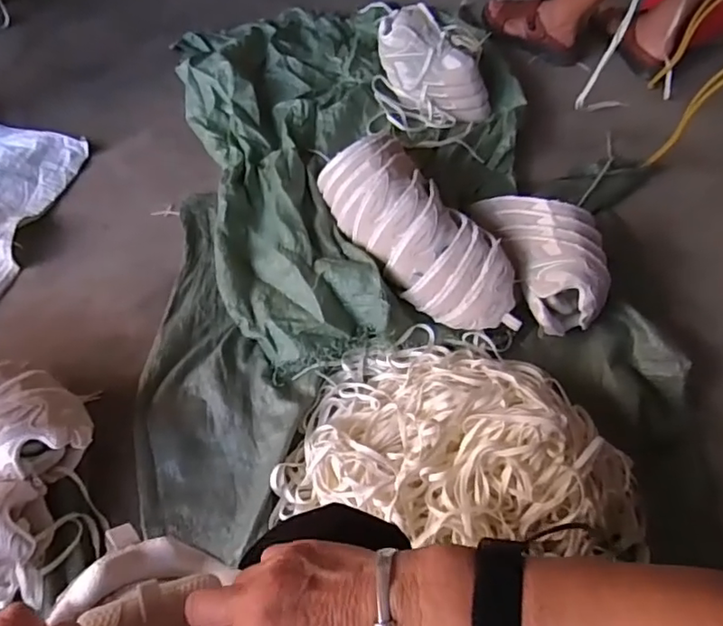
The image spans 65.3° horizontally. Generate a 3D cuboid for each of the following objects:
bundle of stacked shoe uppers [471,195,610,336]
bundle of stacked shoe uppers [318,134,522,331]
[{"bbox_3d":[0.317,-0.106,0.952,0.147,0.122,0.285,-13,59,-11],"label":"bundle of stacked shoe uppers"},{"bbox_3d":[0.098,-0.142,0.935,0.179,0.114,0.422,-36,66,-22],"label":"bundle of stacked shoe uppers"}]

